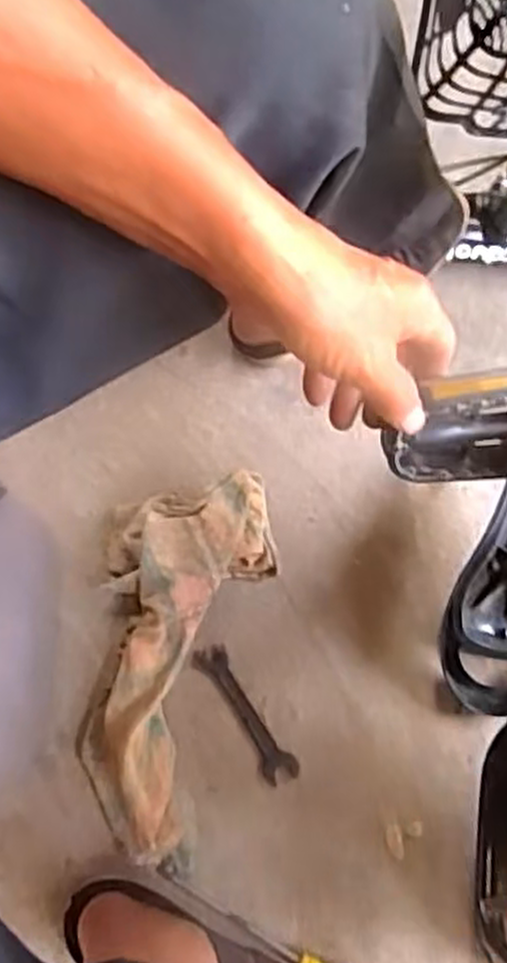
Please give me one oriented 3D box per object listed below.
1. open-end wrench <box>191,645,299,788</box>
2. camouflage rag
[{"bbox_3d":[-0.008,0.222,0.751,0.035,0.006,0.143,-32,80,-7],"label":"open-end wrench"},{"bbox_3d":[-0.074,0.168,0.728,0.156,0.070,0.347,5,78,1],"label":"camouflage rag"}]

